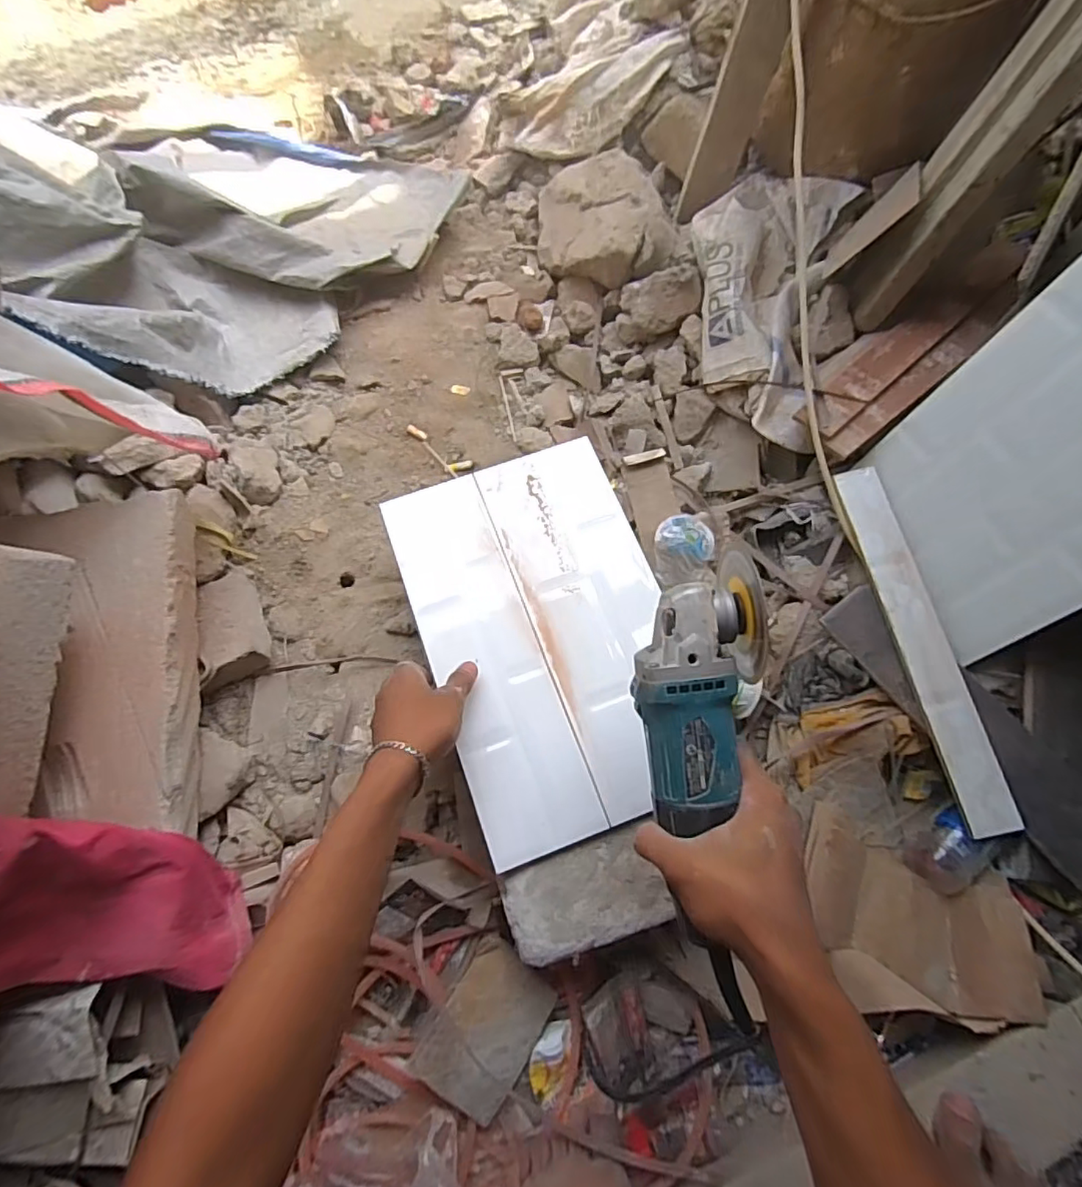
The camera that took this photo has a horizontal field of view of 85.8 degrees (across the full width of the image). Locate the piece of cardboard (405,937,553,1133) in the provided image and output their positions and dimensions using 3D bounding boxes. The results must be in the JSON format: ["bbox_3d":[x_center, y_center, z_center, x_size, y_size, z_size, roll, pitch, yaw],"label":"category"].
[{"bbox_3d":[-0.049,0.404,0.540,0.099,0.015,0.121,47,60,-9],"label":"piece of cardboard"}]

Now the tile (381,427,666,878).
[{"bbox_3d":[0.006,0.037,0.599,0.242,0.008,0.393,-20,72,-5],"label":"tile"}]

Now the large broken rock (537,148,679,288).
[{"bbox_3d":[0.090,-0.538,0.850,0.186,0.085,0.198,-2,67,2],"label":"large broken rock"}]

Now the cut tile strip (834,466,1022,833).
[{"bbox_3d":[0.421,0.051,0.642,0.057,0.009,0.408,-14,76,2],"label":"cut tile strip"}]

